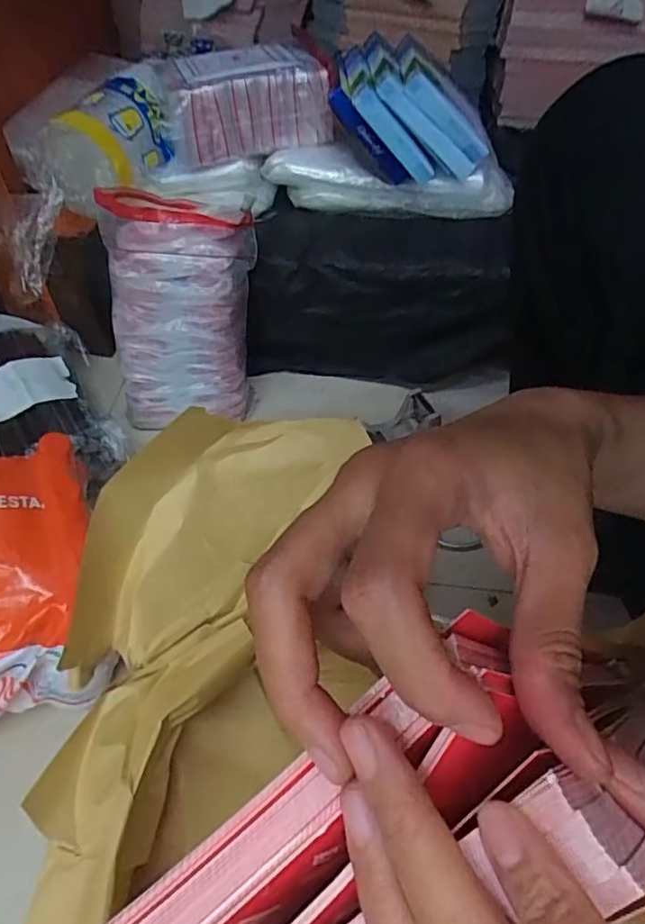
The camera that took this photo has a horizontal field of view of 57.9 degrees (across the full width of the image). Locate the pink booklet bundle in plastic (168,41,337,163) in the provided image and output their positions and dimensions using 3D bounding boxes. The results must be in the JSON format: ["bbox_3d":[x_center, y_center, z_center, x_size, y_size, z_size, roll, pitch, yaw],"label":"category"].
[{"bbox_3d":[-0.084,-0.401,0.646,0.161,0.080,0.106,-17,55,-13],"label":"pink booklet bundle in plastic"}]

